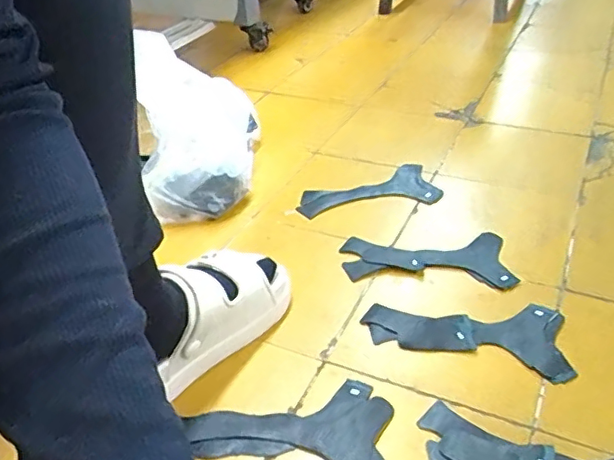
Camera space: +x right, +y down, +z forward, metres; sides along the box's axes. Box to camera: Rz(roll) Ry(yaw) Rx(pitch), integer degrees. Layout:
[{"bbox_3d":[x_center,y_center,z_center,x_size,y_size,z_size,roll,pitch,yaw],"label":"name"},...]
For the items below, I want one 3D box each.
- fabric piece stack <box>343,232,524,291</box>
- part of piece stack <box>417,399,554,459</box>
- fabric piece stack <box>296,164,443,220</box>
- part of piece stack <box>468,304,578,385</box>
[{"bbox_3d":[0.142,0.036,0.691,0.194,0.011,0.096,-1,35,4],"label":"fabric piece stack"},{"bbox_3d":[0.146,0.186,0.479,0.107,0.008,0.063,14,39,24],"label":"part of piece stack"},{"bbox_3d":[0.087,-0.056,0.832,0.198,0.023,0.088,-7,35,-4],"label":"fabric piece stack"},{"bbox_3d":[0.215,0.111,0.580,0.091,0.009,0.091,3,36,10],"label":"part of piece stack"}]

